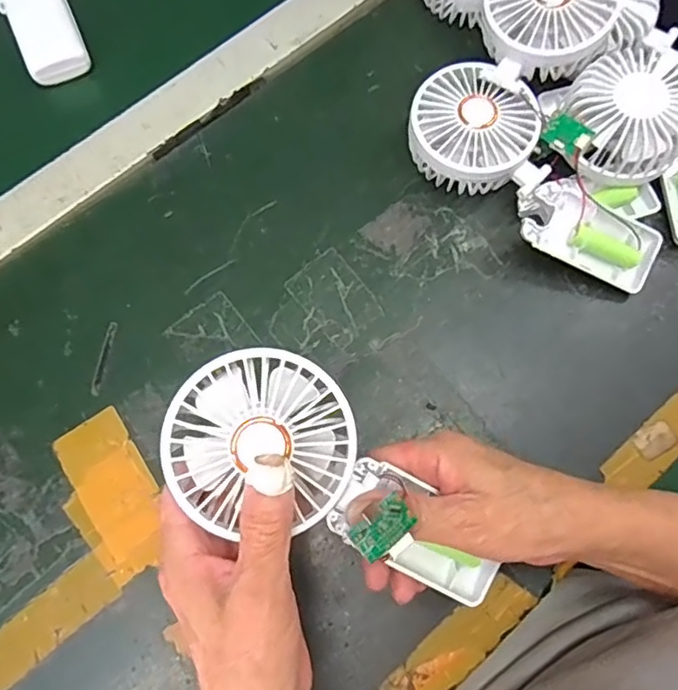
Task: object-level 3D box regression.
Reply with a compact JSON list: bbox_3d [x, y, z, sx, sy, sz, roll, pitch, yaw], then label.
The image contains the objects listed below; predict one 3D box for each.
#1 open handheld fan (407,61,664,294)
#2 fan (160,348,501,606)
[{"bbox_3d":[0.135,-0.114,0.402,0.200,0.043,0.081,41,78,8],"label":"open handheld fan"},{"bbox_3d":[0.003,0.077,0.278,0.185,0.032,0.083,39,77,-15],"label":"fan"}]

